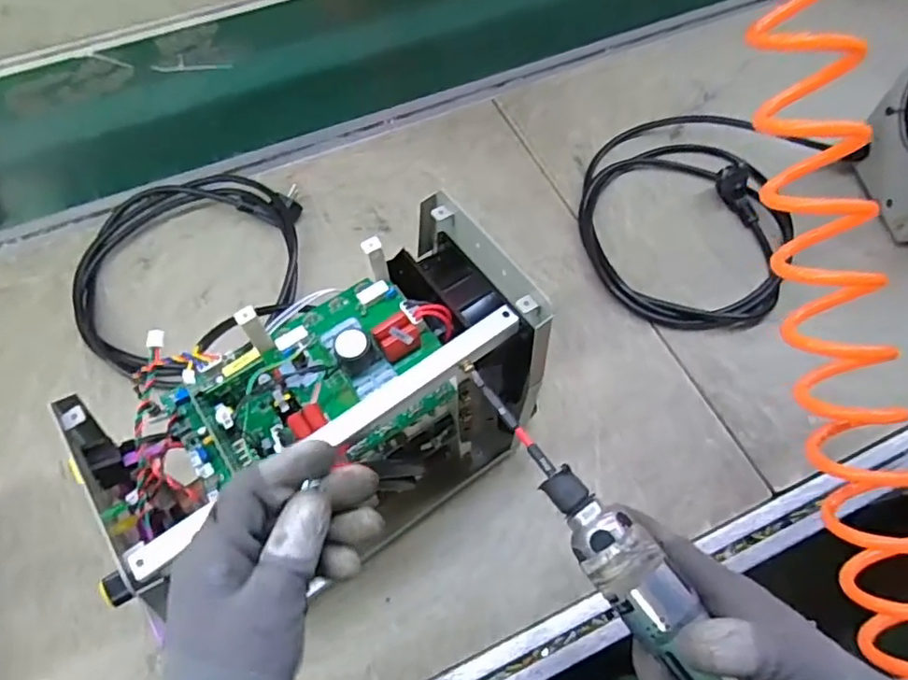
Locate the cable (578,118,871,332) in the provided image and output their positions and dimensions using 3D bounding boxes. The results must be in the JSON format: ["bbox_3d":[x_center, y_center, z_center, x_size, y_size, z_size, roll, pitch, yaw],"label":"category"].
[{"bbox_3d":[0.286,-0.162,0.711,0.276,0.040,0.328,29,65,16],"label":"cable"}]

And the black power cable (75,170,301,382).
[{"bbox_3d":[-0.294,-0.079,0.665,0.246,0.033,0.250,0,61,0],"label":"black power cable"}]

